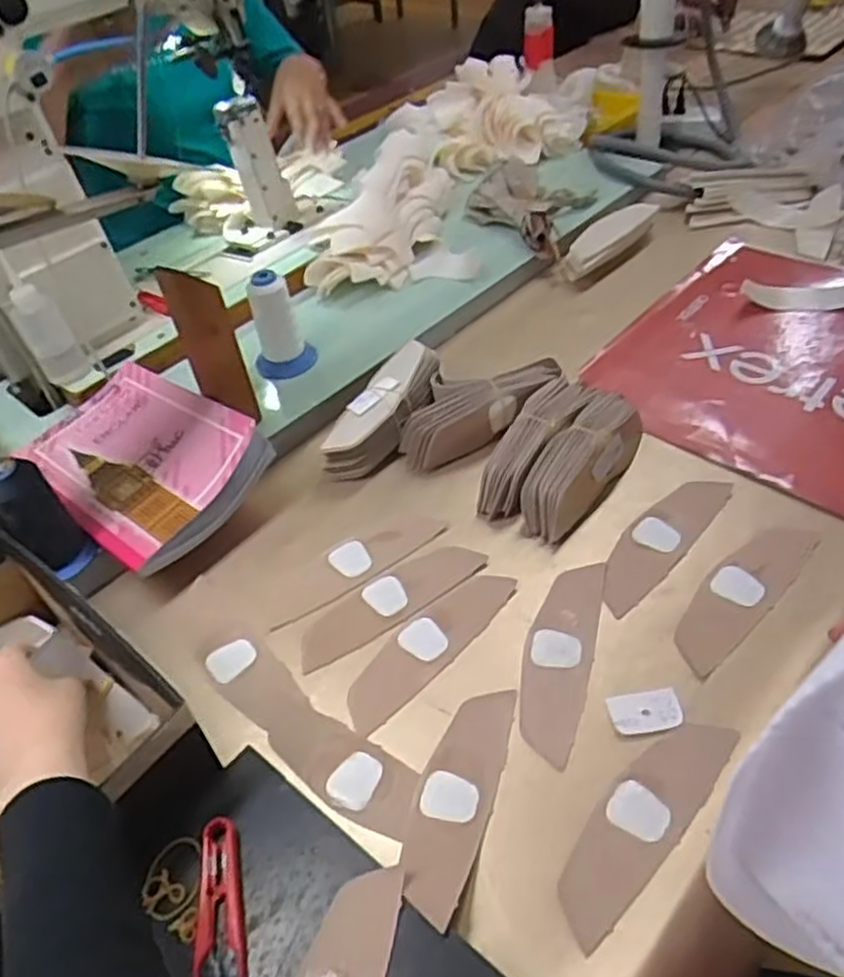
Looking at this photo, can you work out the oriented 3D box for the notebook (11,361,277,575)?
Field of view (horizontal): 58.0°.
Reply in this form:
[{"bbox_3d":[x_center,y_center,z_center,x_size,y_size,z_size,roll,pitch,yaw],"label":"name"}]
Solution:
[{"bbox_3d":[-0.274,-0.029,0.739,0.249,0.043,0.169,31,67,35],"label":"notebook"}]

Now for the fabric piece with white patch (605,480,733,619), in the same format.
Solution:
[{"bbox_3d":[0.207,0.043,0.667,0.052,0.008,0.173,31,56,32],"label":"fabric piece with white patch"}]

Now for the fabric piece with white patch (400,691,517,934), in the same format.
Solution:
[{"bbox_3d":[0.023,0.210,0.526,0.051,0.014,0.167,11,42,16],"label":"fabric piece with white patch"}]

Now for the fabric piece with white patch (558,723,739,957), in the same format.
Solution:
[{"bbox_3d":[0.147,0.220,0.508,0.050,0.005,0.171,30,58,33],"label":"fabric piece with white patch"}]

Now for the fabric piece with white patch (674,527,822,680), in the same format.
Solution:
[{"bbox_3d":[0.262,0.082,0.624,0.170,0.004,0.051,-39,55,-24],"label":"fabric piece with white patch"}]

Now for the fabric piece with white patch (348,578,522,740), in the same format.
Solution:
[{"bbox_3d":[0.005,0.124,0.616,0.172,0.004,0.049,-36,51,-26],"label":"fabric piece with white patch"}]

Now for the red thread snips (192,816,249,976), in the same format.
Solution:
[{"bbox_3d":[-0.122,0.256,0.461,0.030,0.009,0.111,-10,45,-2],"label":"red thread snips"}]

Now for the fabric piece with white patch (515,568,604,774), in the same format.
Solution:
[{"bbox_3d":[0.108,0.130,0.601,0.052,0.004,0.173,12,51,14],"label":"fabric piece with white patch"}]

